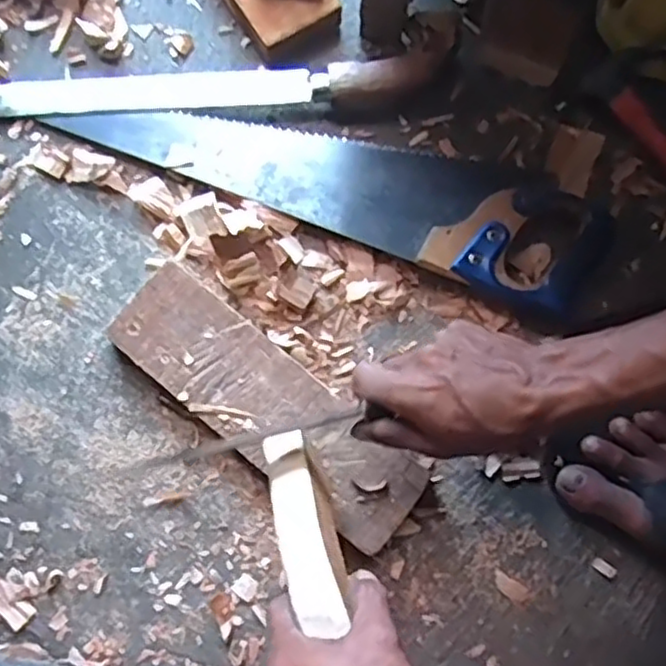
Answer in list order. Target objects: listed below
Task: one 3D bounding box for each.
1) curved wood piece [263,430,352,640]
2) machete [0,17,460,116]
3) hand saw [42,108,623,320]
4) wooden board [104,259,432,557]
[{"bbox_3d":[-0.016,0.129,0.460,0.038,0.031,0.138,-13,45,-4],"label":"curved wood piece"},{"bbox_3d":[-0.108,-0.216,0.609,0.436,0.037,0.063,-6,80,-3],"label":"machete"},{"bbox_3d":[0.007,-0.142,0.598,0.454,0.030,0.113,22,80,3],"label":"hand saw"},{"bbox_3d":[-0.052,0.058,0.566,0.272,0.033,0.081,39,81,6],"label":"wooden board"}]

